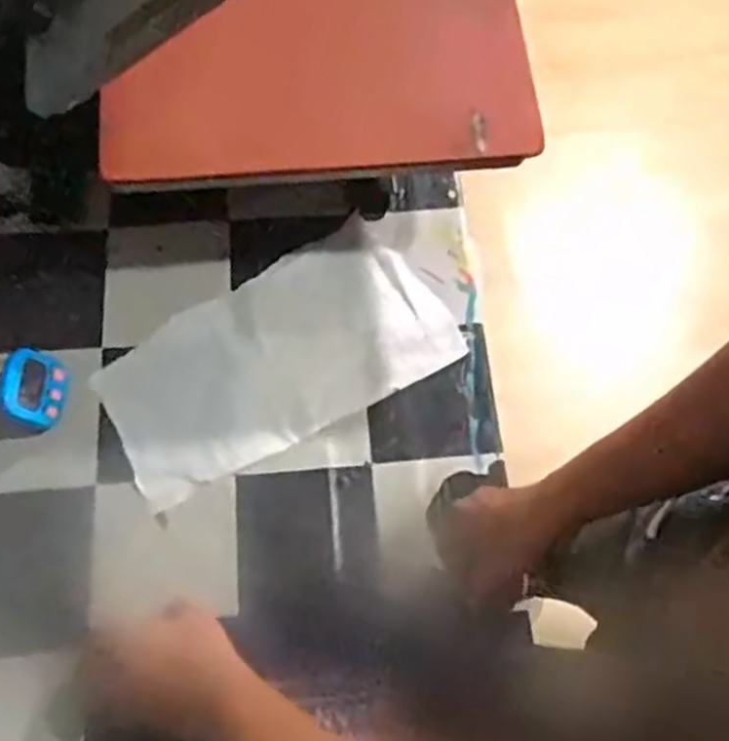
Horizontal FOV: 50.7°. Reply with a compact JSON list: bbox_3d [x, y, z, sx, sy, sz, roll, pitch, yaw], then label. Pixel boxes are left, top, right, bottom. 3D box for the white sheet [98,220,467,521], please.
[{"bbox_3d":[-0.083,-0.019,0.739,0.327,0.015,0.173,-30,73,-12],"label":"white sheet"}]

